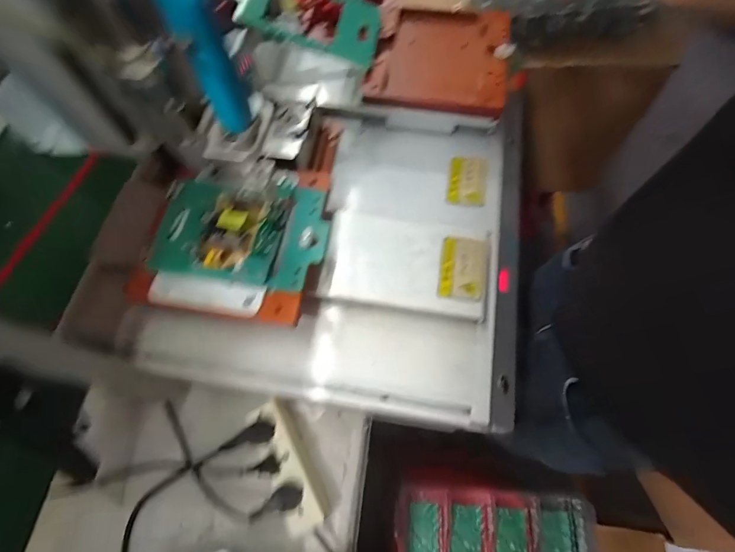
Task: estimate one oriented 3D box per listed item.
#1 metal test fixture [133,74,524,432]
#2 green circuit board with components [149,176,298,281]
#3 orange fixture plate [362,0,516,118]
[{"bbox_3d":[-0.017,-0.063,0.534,0.450,0.077,0.442,9,65,6],"label":"metal test fixture"},{"bbox_3d":[-0.174,-0.057,0.458,0.149,0.031,0.118,8,65,6],"label":"green circuit board with components"},{"bbox_3d":[0.107,-0.331,0.589,0.193,0.031,0.196,8,65,5],"label":"orange fixture plate"}]

